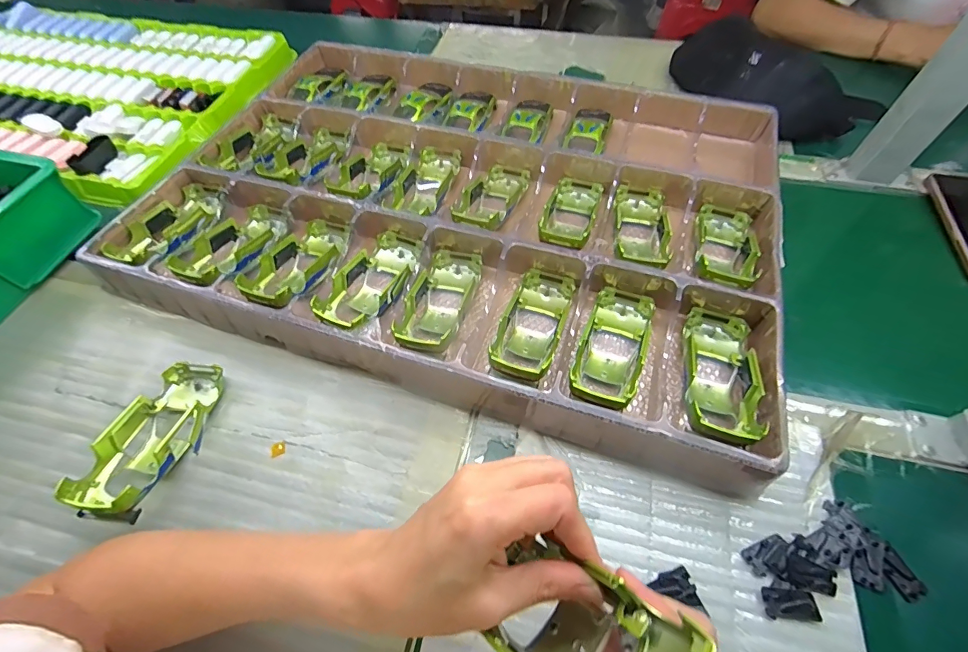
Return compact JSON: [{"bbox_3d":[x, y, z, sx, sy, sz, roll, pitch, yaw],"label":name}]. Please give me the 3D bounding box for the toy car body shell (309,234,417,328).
[{"bbox_3d":[-0.106,-0.043,0.420,0.060,0.033,0.136,16,47,11],"label":"toy car body shell"}]

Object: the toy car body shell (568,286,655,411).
[{"bbox_3d":[0.114,0.017,0.370,0.055,0.031,0.131,21,49,14],"label":"toy car body shell"}]

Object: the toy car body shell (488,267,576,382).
[{"bbox_3d":[0.045,-0.002,0.387,0.053,0.034,0.133,17,45,12],"label":"toy car body shell"}]

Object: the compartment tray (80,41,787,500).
[{"bbox_3d":[-0.026,-0.154,0.474,0.637,0.051,0.456,17,61,11],"label":"compartment tray"}]

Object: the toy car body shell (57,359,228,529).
[{"bbox_3d":[-0.263,0.084,0.346,0.065,0.046,0.130,6,58,6],"label":"toy car body shell"}]

